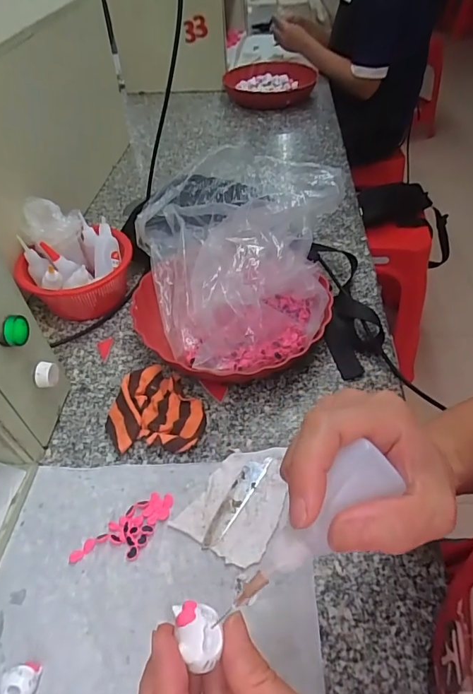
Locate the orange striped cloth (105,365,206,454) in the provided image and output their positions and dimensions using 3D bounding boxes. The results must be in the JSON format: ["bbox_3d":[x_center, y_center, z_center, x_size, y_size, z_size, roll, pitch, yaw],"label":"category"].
[{"bbox_3d":[-0.088,0.064,0.477,0.101,0.031,0.098,-2,47,2],"label":"orange striped cloth"}]

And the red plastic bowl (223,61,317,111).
[{"bbox_3d":[0.086,-0.689,1.139,0.239,0.055,0.257,8,48,8],"label":"red plastic bowl"}]

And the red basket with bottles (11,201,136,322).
[{"bbox_3d":[-0.218,-0.109,0.587,0.141,0.117,0.136,0,47,3],"label":"red basket with bottles"}]

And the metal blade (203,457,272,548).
[{"bbox_3d":[0.000,0.144,0.416,0.021,0.004,0.101,24,53,23],"label":"metal blade"}]

